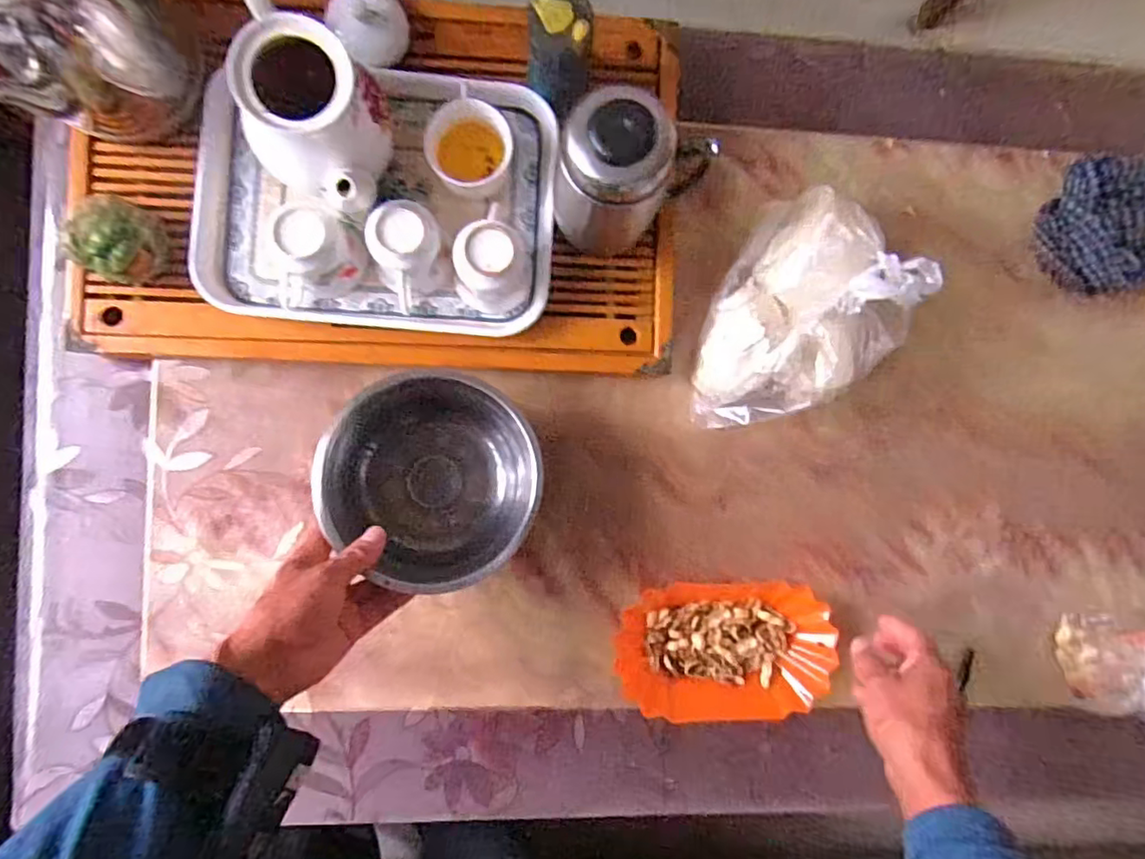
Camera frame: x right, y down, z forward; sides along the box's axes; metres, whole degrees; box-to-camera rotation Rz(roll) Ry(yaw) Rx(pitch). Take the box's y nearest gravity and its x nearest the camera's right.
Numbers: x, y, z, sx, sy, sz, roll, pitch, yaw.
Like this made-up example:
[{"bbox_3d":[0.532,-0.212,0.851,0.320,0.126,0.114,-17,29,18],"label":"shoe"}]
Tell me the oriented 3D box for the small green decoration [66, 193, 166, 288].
[{"bbox_3d":[-0.394,-0.161,0.508,0.063,0.052,0.067,-2,89,-5],"label":"small green decoration"}]

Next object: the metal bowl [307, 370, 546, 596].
[{"bbox_3d":[-0.122,0.042,0.529,0.184,0.074,0.176,0,89,-3],"label":"metal bowl"}]

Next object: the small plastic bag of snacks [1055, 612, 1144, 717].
[{"bbox_3d":[0.567,0.249,0.578,0.092,0.133,0.095,15,88,-3],"label":"small plastic bag of snacks"}]

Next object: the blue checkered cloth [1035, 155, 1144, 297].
[{"bbox_3d":[0.596,-0.222,0.628,0.203,0.030,0.141,-9,90,-3],"label":"blue checkered cloth"}]

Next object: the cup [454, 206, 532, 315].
[{"bbox_3d":[-0.068,-0.149,0.520,0.067,0.069,0.082,22,87,-4],"label":"cup"}]

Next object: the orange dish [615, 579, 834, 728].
[{"bbox_3d":[0.152,0.221,0.593,0.211,0.035,0.129,-1,89,-3],"label":"orange dish"}]

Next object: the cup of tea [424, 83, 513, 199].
[{"bbox_3d":[-0.091,-0.249,0.525,0.066,0.056,0.070,0,89,-5],"label":"cup of tea"}]

